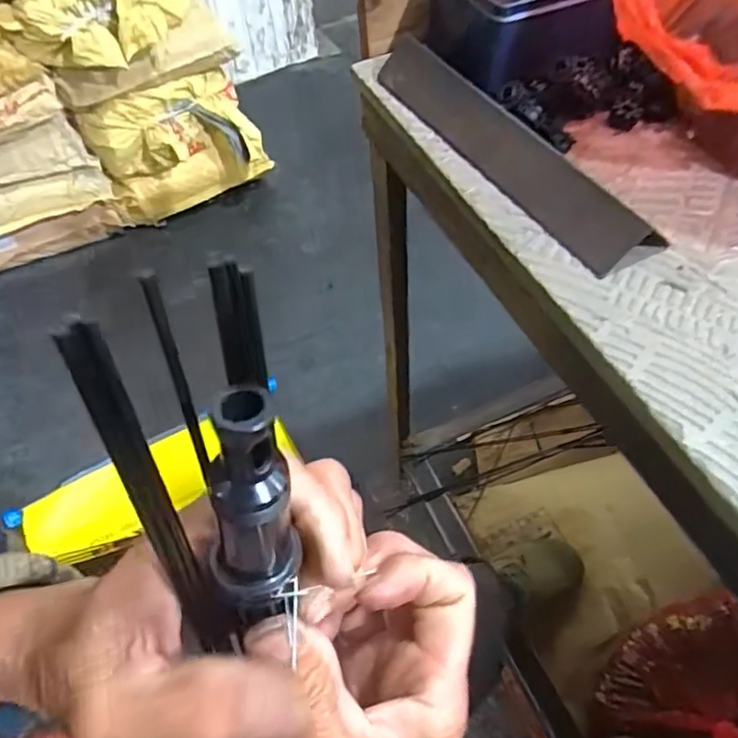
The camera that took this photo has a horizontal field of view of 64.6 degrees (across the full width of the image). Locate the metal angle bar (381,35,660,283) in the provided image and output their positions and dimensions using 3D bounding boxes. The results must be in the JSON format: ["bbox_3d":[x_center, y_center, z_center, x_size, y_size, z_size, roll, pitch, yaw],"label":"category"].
[{"bbox_3d":[0.078,-0.148,0.370,0.038,0.029,0.240,-27,58,-15],"label":"metal angle bar"}]

